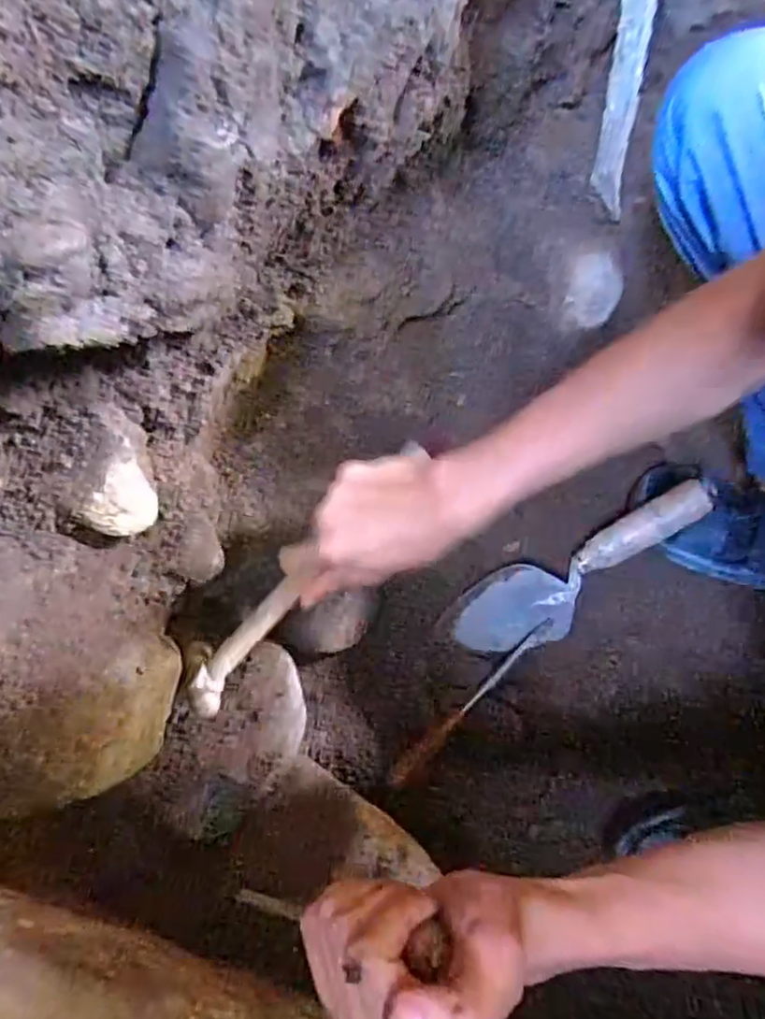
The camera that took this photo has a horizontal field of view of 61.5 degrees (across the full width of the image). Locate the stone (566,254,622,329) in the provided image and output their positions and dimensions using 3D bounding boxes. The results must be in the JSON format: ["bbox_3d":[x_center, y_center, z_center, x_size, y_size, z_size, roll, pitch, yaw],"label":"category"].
[{"bbox_3d":[0.209,-0.218,0.631,0.050,0.028,0.073,27,66,11],"label":"stone"}]

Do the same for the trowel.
[{"bbox_3d":[0.181,0.058,0.589,0.262,0.035,0.072,-32,67,6],"label":"trowel"}]

